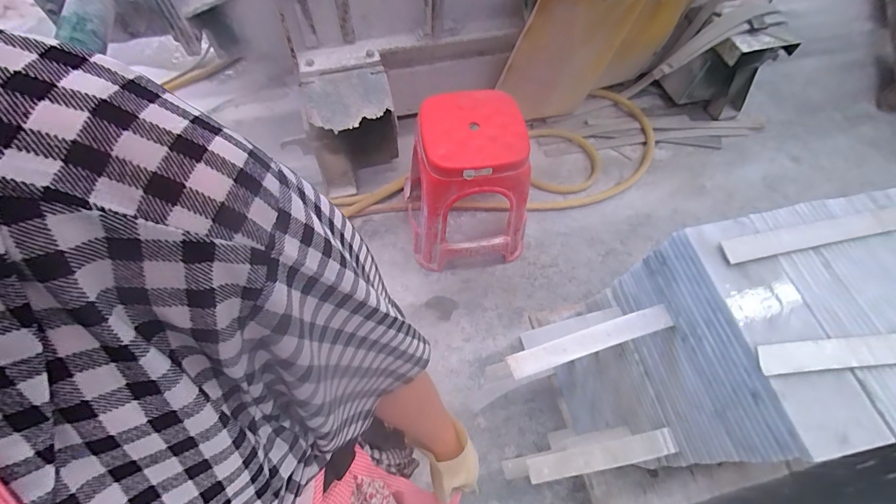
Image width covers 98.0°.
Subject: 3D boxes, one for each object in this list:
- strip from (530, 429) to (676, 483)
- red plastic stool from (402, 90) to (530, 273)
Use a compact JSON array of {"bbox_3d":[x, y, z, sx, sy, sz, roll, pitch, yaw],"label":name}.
[{"bbox_3d":[0.246,0.333,0.632,0.232,0.014,0.038,-17,60,7],"label":"strip"},{"bbox_3d":[0.064,-0.206,1.253,0.374,0.493,0.358,-5,62,-4],"label":"red plastic stool"}]

